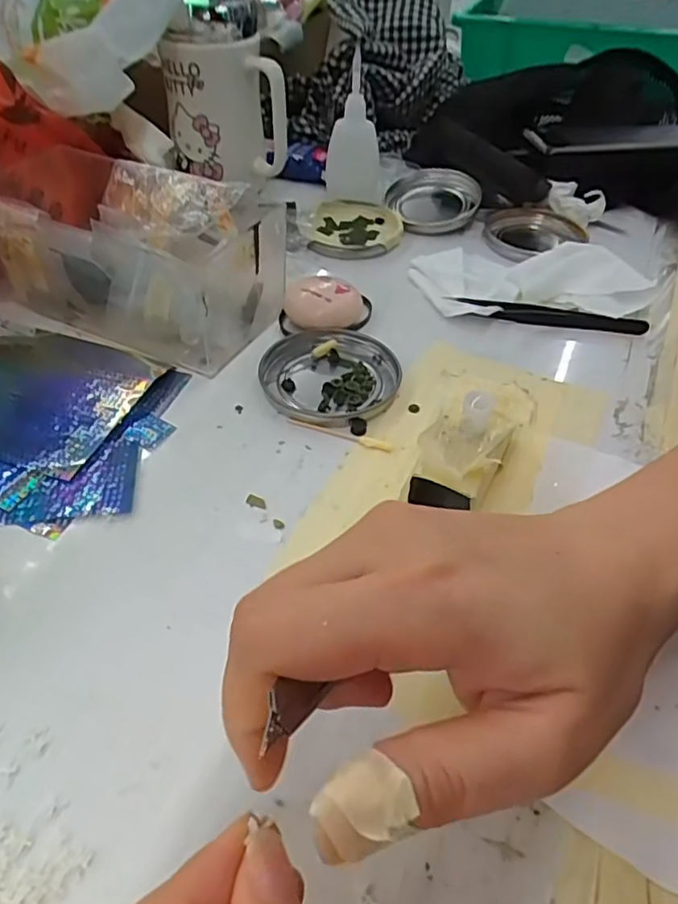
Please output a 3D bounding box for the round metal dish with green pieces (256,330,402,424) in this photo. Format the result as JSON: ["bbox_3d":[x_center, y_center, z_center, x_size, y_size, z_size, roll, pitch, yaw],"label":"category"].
[{"bbox_3d":[-0.005,-0.044,0.355,0.078,0.010,0.075,2,45,-2],"label":"round metal dish with green pieces"}]

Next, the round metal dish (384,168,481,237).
[{"bbox_3d":[0.077,-0.211,0.512,0.073,0.023,0.084,7,45,4],"label":"round metal dish"}]

